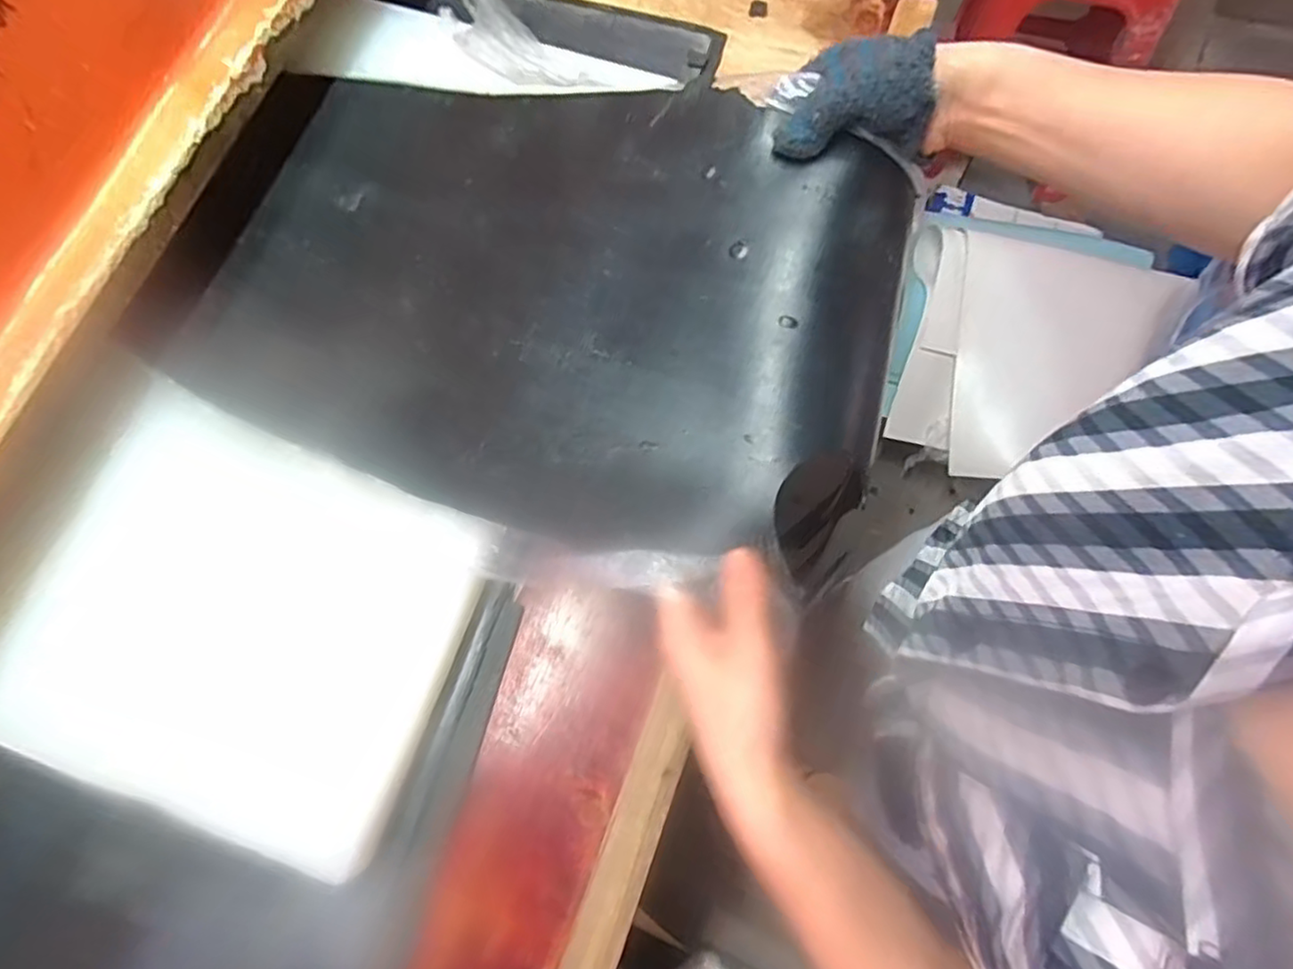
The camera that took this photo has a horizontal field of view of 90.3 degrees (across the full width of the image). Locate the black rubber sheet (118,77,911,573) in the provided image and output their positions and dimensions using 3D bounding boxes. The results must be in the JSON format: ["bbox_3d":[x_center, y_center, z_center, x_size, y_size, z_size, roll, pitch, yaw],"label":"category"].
[{"bbox_3d":[-0.079,-0.137,0.423,0.493,0.106,0.294,22,72,6],"label":"black rubber sheet"}]

